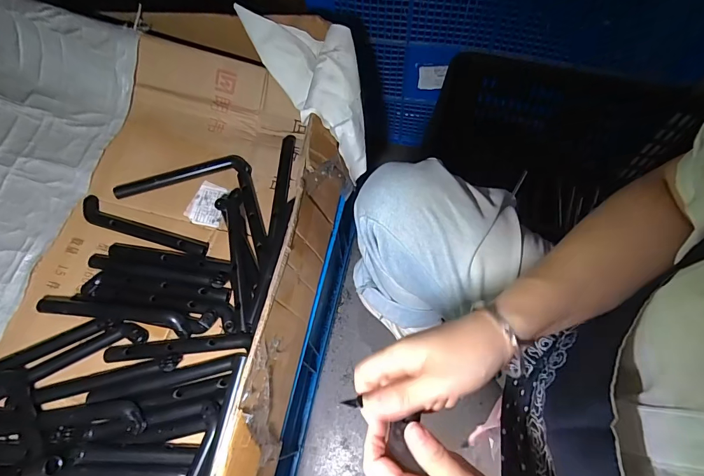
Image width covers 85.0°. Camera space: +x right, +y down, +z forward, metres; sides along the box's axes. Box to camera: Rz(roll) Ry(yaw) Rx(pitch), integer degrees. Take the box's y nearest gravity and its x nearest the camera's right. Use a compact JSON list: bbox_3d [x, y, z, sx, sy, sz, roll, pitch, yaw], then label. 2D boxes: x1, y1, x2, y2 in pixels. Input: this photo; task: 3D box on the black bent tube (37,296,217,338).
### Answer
[{"bbox_3d":[-0.359,0.121,0.609,0.280,0.028,0.042,4,63,5],"label":"black bent tube"}]

